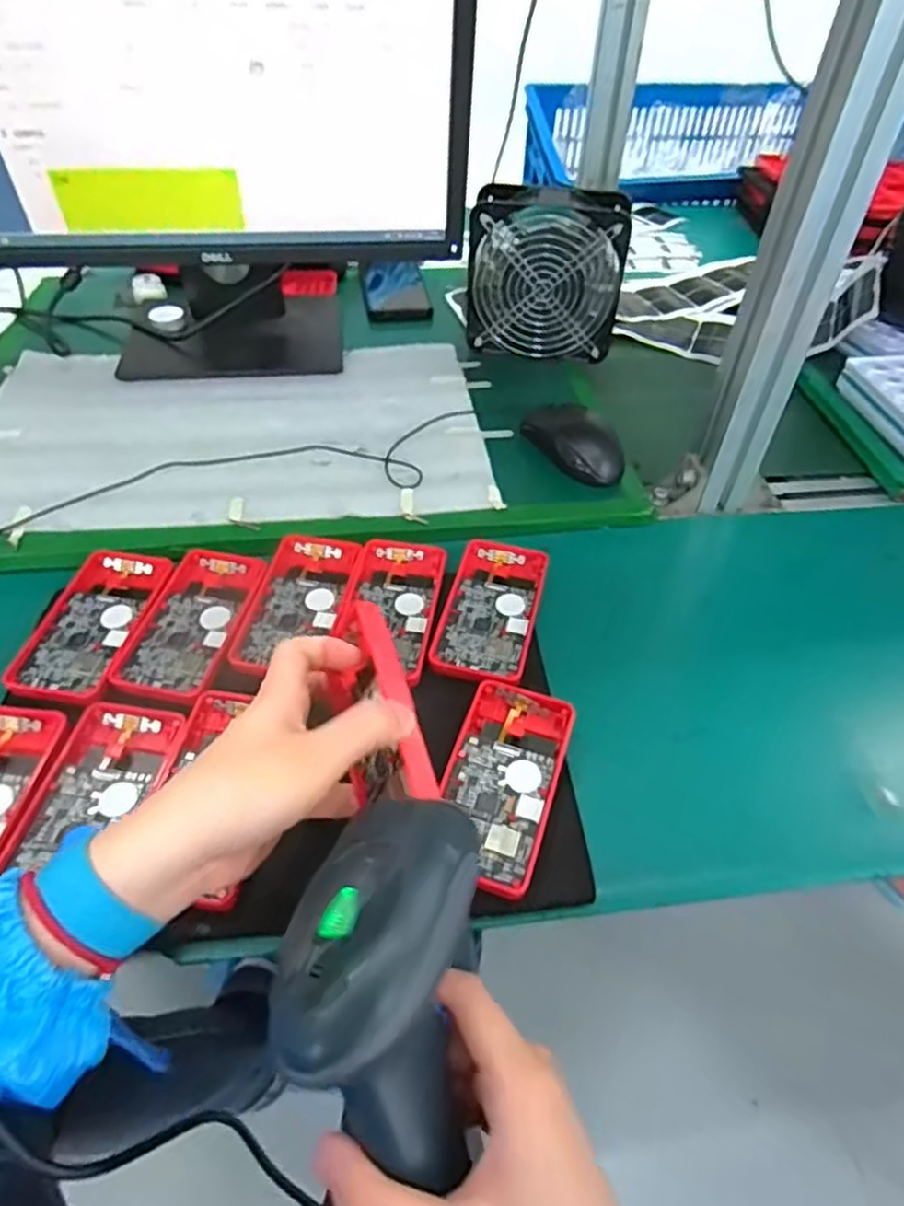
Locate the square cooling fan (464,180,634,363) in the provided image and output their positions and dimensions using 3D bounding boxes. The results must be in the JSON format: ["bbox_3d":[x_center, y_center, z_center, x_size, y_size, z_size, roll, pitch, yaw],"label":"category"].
[{"bbox_3d":[0.090,-0.319,0.678,0.148,0.150,0.061,6,26,1],"label":"square cooling fan"}]

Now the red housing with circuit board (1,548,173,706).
[{"bbox_3d":[-0.239,0.011,0.467,0.062,0.017,0.129,6,50,4],"label":"red housing with circuit board"}]

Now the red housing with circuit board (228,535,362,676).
[{"bbox_3d":[-0.105,-0.003,0.481,0.062,0.011,0.128,7,50,5],"label":"red housing with circuit board"}]

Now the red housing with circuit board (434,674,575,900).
[{"bbox_3d":[0.028,0.099,0.394,0.061,0.012,0.121,15,51,12],"label":"red housing with circuit board"}]

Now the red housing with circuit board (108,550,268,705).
[{"bbox_3d":[-0.173,0.011,0.469,0.063,0.014,0.126,8,50,6],"label":"red housing with circuit board"}]

